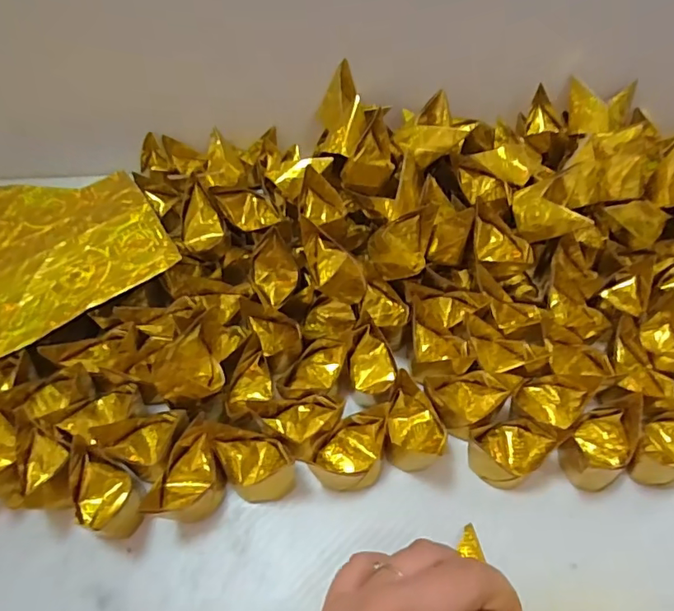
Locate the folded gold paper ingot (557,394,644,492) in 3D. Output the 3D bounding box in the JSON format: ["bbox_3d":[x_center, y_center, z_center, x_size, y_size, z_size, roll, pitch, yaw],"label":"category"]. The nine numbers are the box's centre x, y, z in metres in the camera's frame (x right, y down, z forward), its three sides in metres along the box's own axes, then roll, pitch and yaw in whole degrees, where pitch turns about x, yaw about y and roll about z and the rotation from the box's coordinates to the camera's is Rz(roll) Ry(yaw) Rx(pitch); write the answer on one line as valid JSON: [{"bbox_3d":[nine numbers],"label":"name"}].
[{"bbox_3d":[0.157,0.081,0.308,0.033,0.027,0.048,36,63,25],"label":"folded gold paper ingot"}]

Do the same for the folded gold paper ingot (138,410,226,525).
[{"bbox_3d":[-0.085,0.096,0.306,0.032,0.036,0.055,4,54,6],"label":"folded gold paper ingot"}]

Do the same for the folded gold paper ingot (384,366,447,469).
[{"bbox_3d":[0.048,0.071,0.320,0.035,0.027,0.052,1,54,4],"label":"folded gold paper ingot"}]

